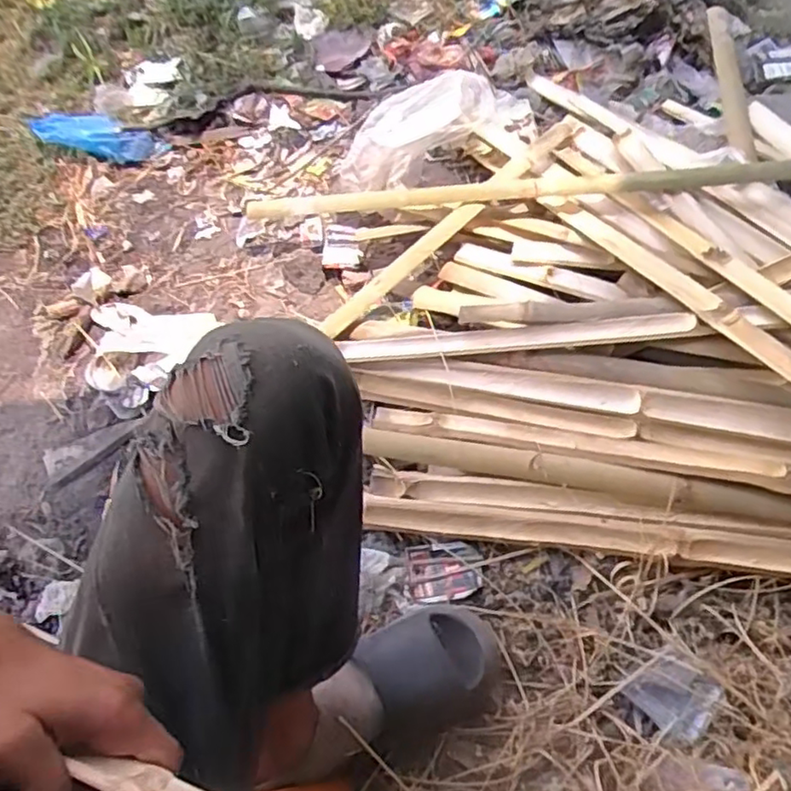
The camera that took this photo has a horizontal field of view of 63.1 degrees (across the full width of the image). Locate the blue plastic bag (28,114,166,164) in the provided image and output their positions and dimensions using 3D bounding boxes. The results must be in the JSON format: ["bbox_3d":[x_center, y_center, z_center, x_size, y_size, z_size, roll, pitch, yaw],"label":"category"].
[{"bbox_3d":[-0.588,-0.506,1.261,0.270,0.043,0.101,10,57,-6],"label":"blue plastic bag"}]

